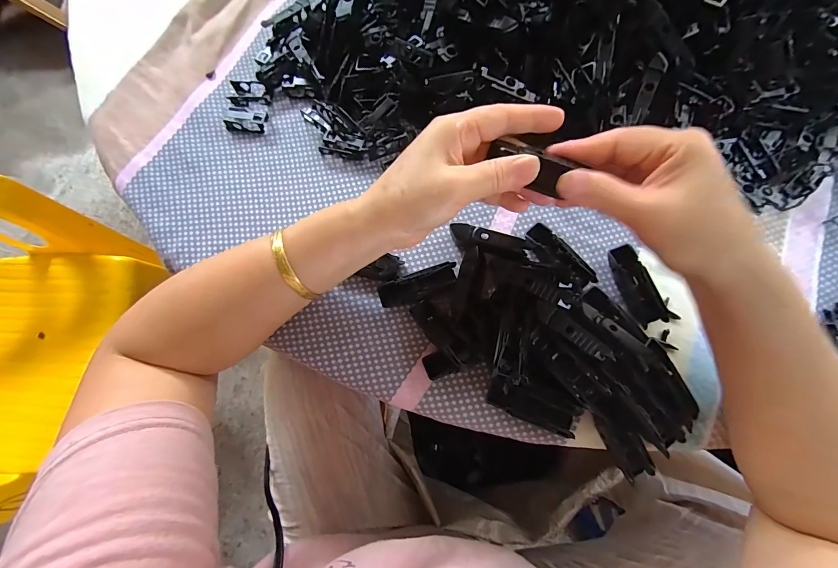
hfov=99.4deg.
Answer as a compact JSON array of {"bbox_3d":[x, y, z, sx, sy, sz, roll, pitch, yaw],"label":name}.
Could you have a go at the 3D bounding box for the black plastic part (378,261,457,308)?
[{"bbox_3d":[0.000,0.002,0.289,0.064,0.014,0.021,-20,75,-4],"label":"black plastic part"}]

